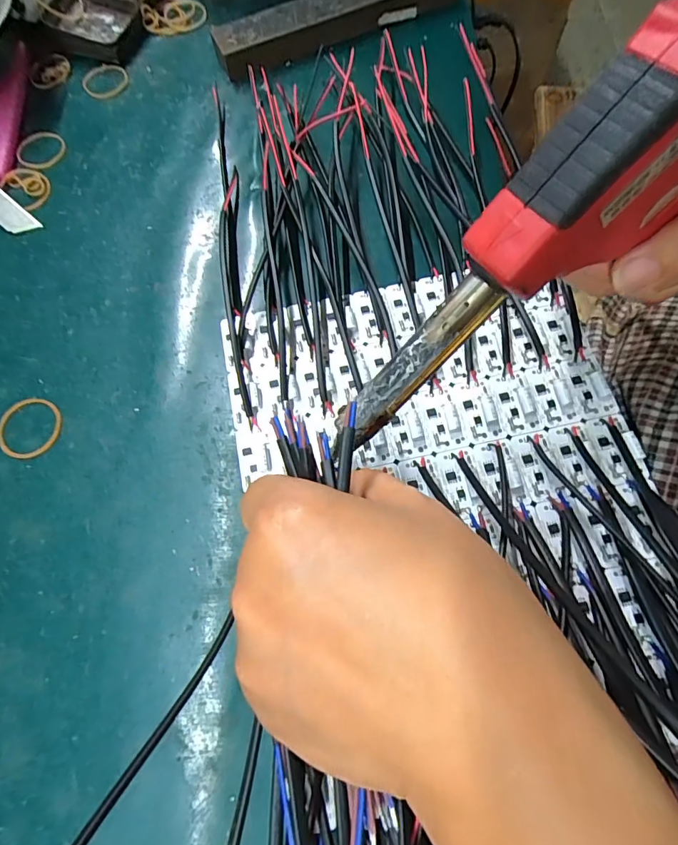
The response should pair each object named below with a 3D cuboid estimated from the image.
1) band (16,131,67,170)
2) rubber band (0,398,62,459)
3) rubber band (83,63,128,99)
[{"bbox_3d":[-0.213,-0.195,0.312,0.033,0.004,0.039,-21,71,-5],"label":"band"},{"bbox_3d":[-0.169,0.002,0.238,0.034,0.004,0.035,0,71,3],"label":"rubber band"},{"bbox_3d":[-0.177,-0.260,0.333,0.033,0.004,0.034,-1,70,2],"label":"rubber band"}]

